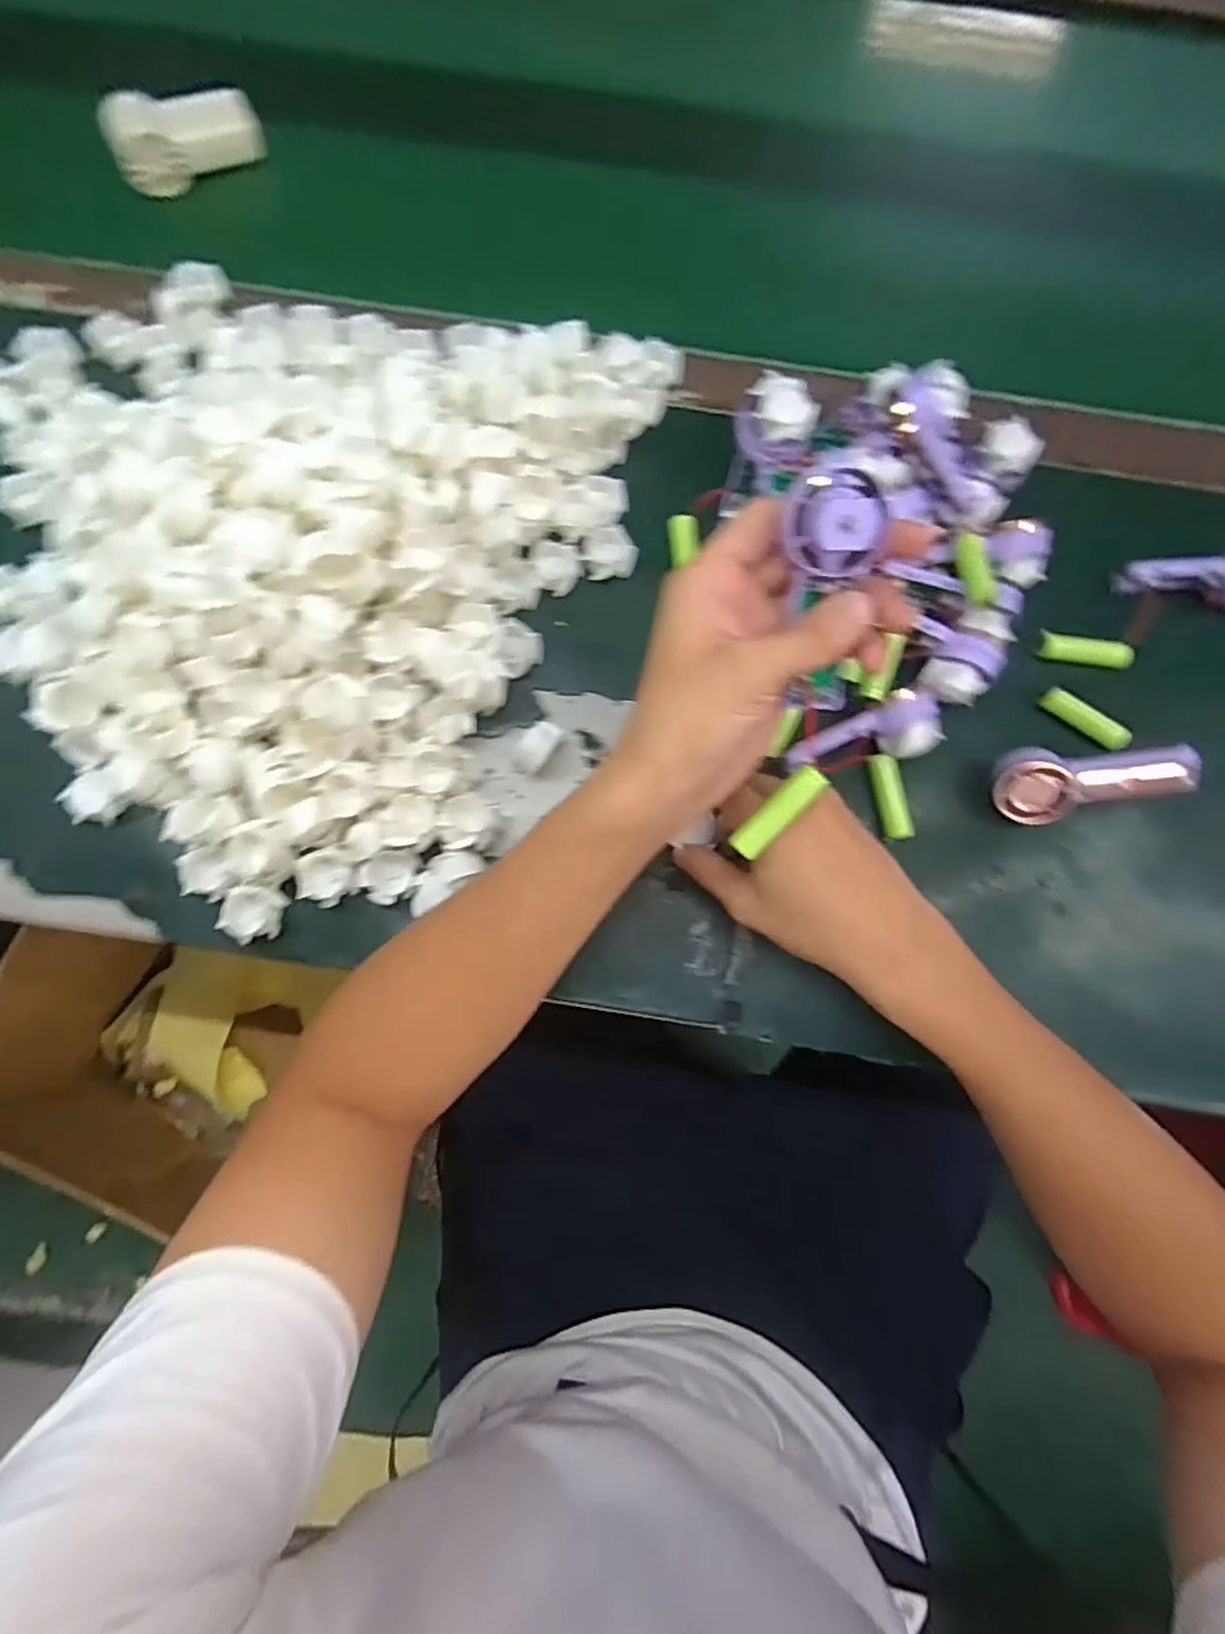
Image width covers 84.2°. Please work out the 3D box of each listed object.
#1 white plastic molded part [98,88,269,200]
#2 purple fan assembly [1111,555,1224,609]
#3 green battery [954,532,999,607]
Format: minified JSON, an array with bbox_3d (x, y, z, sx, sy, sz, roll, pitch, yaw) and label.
[{"bbox_3d":[-0.309,-0.491,0.486,0.102,0.039,0.043,-37,81,-8],"label":"white plastic molded part"},{"bbox_3d":[0.368,-0.146,0.422,0.091,0.025,0.037,6,78,15],"label":"purple fan assembly"},{"bbox_3d":[0.213,-0.145,0.398,0.017,0.014,0.051,2,65,-1],"label":"green battery"}]

